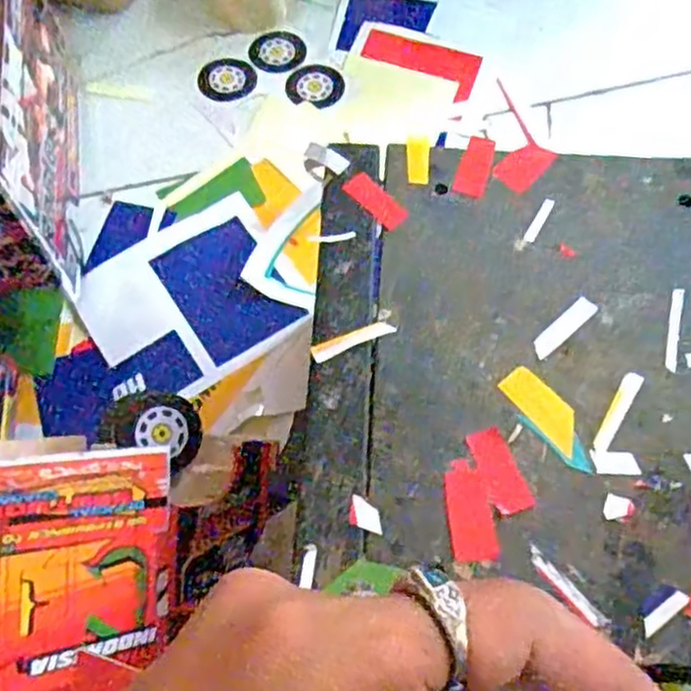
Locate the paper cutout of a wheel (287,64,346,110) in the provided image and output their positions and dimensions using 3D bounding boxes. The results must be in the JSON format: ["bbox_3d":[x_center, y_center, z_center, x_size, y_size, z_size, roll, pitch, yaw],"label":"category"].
[{"bbox_3d":[-0.029,-0.255,0.716,0.054,0.005,0.052,0,66,1],"label":"paper cutout of a wheel"}]

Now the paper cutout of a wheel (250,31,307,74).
[{"bbox_3d":[-0.070,-0.300,0.744,0.056,0.007,0.061,0,66,1],"label":"paper cutout of a wheel"}]

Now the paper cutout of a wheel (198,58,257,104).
[{"bbox_3d":[-0.117,-0.264,0.725,0.055,0.008,0.057,0,66,1],"label":"paper cutout of a wheel"}]

